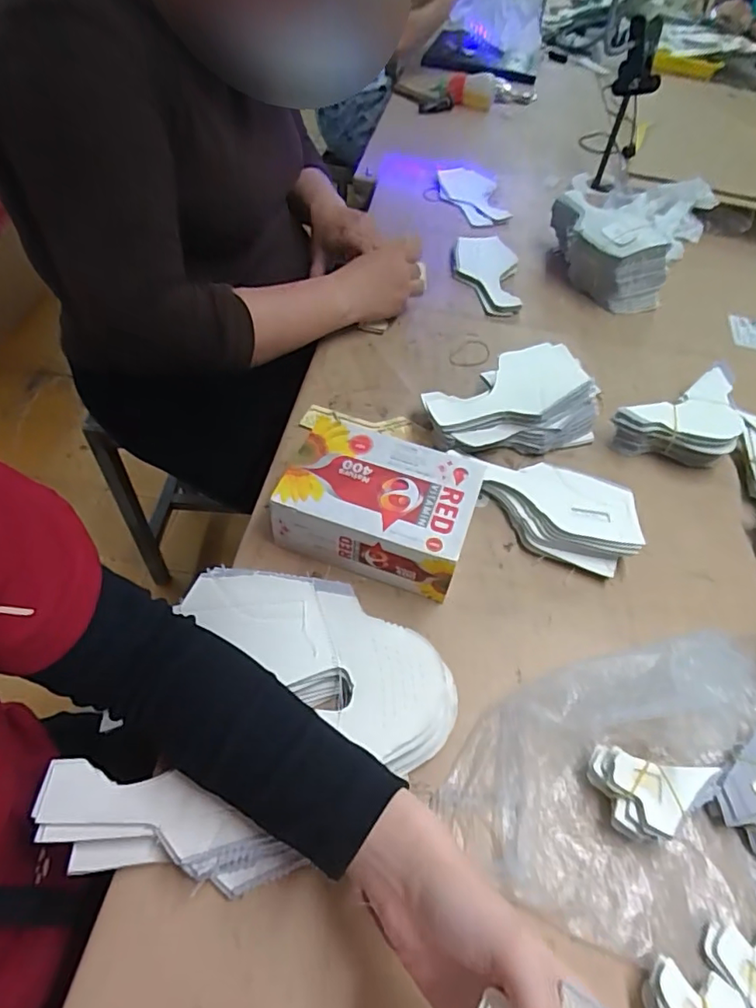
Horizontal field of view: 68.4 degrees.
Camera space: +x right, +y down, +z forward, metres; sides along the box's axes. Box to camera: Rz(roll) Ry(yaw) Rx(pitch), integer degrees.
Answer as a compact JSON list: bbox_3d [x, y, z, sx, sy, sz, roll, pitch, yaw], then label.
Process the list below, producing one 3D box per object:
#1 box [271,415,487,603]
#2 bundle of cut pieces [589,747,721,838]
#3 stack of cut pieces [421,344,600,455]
[{"bbox_3d":[0.001,0.003,0.489,0.155,0.069,0.107,18,52,9],"label":"box"},{"bbox_3d":[0.185,0.197,0.375,0.082,0.029,0.052,13,51,5],"label":"bundle of cut pieces"},{"bbox_3d":[0.140,-0.115,0.599,0.189,0.051,0.133,-13,53,-15],"label":"stack of cut pieces"}]

